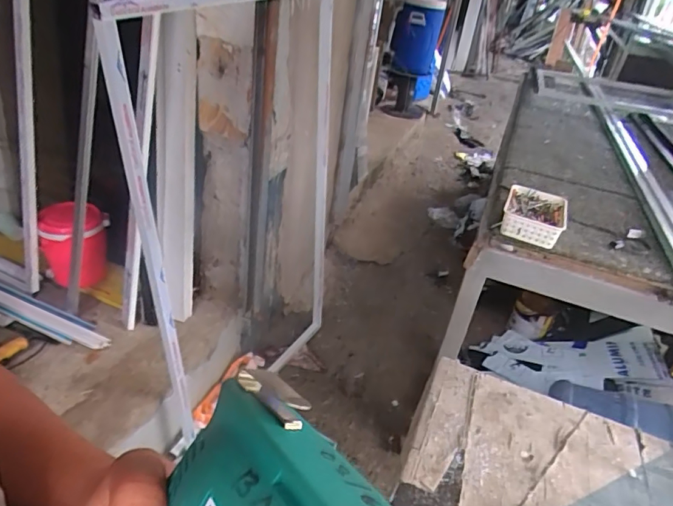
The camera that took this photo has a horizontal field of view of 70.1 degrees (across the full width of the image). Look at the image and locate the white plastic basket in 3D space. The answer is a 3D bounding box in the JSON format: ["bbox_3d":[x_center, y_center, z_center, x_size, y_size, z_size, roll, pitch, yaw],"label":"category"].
[{"bbox_3d":[0.490,-0.091,1.196,0.150,0.067,0.198,21,34,20],"label":"white plastic basket"}]

